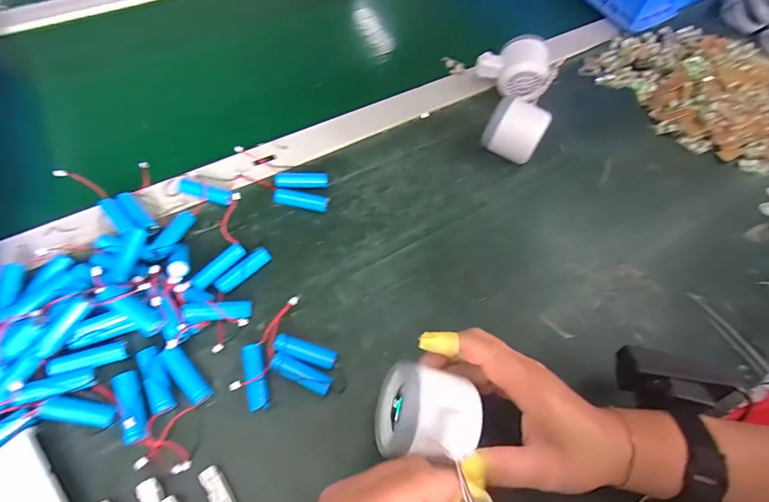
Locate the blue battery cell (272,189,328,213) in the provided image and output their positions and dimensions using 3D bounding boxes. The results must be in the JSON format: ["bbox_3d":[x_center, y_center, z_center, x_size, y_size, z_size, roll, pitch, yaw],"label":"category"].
[{"bbox_3d":[-0.083,-0.050,0.404,0.053,0.012,0.015,11,61,0],"label":"blue battery cell"}]

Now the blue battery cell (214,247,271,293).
[{"bbox_3d":[-0.124,0.018,0.361,0.014,0.014,0.052,41,65,16],"label":"blue battery cell"}]

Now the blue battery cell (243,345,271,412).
[{"bbox_3d":[-0.100,0.098,0.318,0.015,0.013,0.050,-12,63,-12],"label":"blue battery cell"}]

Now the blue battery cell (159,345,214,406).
[{"bbox_3d":[-0.154,0.096,0.316,0.016,0.013,0.051,-38,71,-23],"label":"blue battery cell"}]

